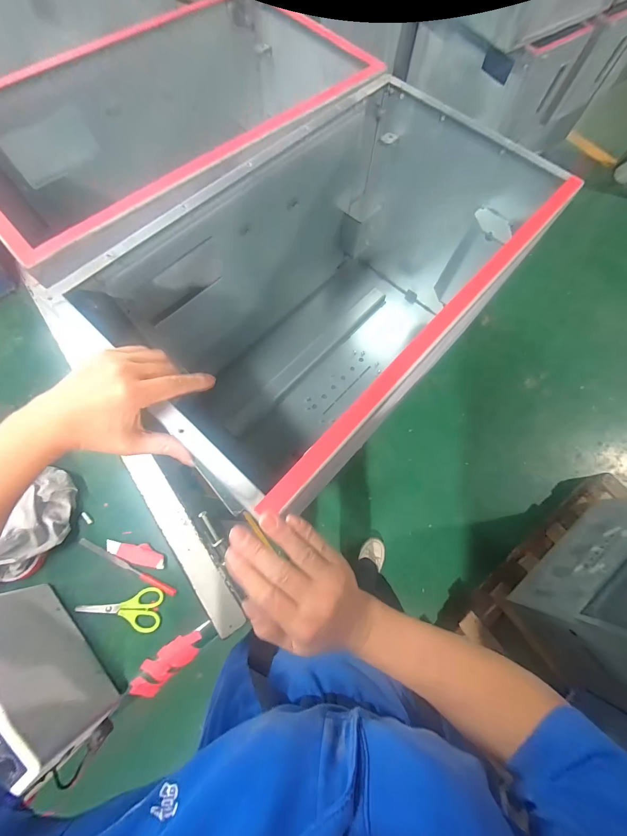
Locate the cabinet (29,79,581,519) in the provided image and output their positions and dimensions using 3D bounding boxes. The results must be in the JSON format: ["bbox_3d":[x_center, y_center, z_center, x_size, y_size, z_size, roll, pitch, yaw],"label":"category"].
[{"bbox_3d":[0.033,-0.165,0.498,0.314,0.330,0.533,41,75,11],"label":"cabinet"}]

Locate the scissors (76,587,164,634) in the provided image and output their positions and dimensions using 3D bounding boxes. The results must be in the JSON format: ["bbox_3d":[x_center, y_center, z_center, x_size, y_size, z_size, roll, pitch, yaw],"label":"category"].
[{"bbox_3d":[-0.290,0.289,0.479,0.122,0.008,0.058,-2,72,-2],"label":"scissors"}]

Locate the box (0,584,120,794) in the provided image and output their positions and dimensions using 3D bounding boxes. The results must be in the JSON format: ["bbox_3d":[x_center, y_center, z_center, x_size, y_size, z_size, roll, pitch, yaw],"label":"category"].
[{"bbox_3d":[-0.348,0.313,0.396,0.062,0.143,0.206,-42,78,-14],"label":"box"}]

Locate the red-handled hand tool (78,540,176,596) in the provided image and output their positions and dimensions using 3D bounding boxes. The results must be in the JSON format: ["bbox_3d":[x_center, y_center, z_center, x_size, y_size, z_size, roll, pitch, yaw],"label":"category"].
[{"bbox_3d":[-0.292,0.233,0.501,0.175,0.009,0.012,25,72,6],"label":"red-handled hand tool"}]

